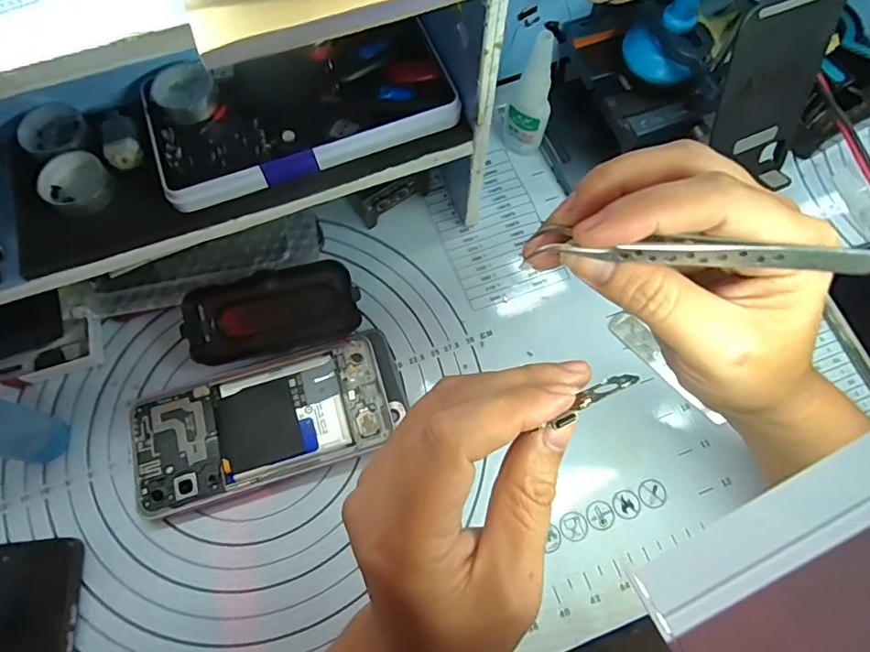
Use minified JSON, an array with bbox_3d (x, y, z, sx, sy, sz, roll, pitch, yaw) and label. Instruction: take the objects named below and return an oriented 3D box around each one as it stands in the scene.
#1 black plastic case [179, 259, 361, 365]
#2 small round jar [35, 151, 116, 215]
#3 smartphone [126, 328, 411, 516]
[{"bbox_3d":[-0.107,-0.013,0.354,0.108,0.023,0.051,-14,69,-6],"label":"black plastic case"},{"bbox_3d":[-0.195,-0.077,0.292,0.037,0.014,0.033,37,73,13],"label":"small round jar"},{"bbox_3d":[-0.104,0.060,0.340,0.167,0.008,0.076,-18,69,-7],"label":"smartphone"}]

